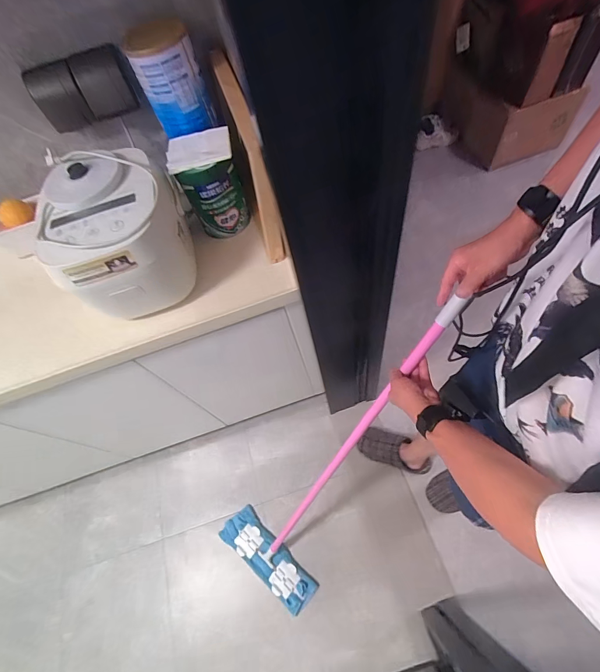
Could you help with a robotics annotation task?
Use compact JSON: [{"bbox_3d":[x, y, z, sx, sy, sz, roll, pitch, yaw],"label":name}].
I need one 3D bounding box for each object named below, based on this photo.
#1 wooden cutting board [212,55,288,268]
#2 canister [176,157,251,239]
[{"bbox_3d":[-0.104,-0.356,0.718,0.035,0.245,0.311,-18,66,-6],"label":"wooden cutting board"},{"bbox_3d":[-0.202,-0.340,0.777,0.134,0.178,0.136,-16,66,-4],"label":"canister"}]

